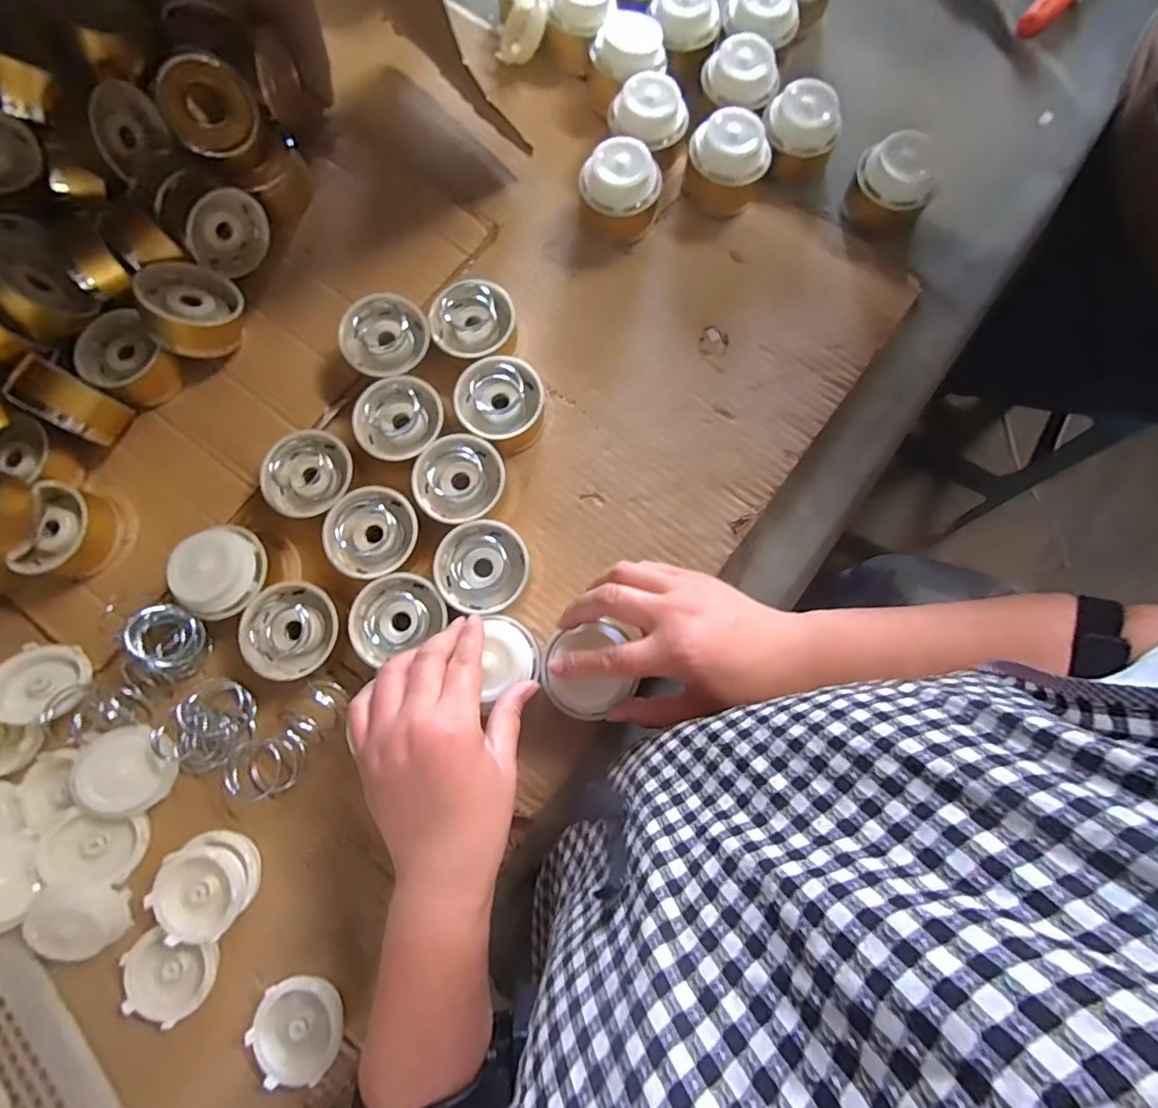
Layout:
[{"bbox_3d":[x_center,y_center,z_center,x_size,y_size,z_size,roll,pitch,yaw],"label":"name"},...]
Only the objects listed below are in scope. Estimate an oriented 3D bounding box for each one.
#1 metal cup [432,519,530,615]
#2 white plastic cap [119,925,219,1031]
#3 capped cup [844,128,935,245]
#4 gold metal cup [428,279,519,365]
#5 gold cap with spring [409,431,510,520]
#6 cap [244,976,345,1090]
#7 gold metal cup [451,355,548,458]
[{"bbox_3d":[-0.070,0.011,0.396,0.065,0.034,0.063,0,80,0],"label":"metal cup"},{"bbox_3d":[-0.269,0.275,0.353,0.056,0.017,0.052,0,80,0],"label":"white plastic cap"},{"bbox_3d":[0.253,-0.298,0.435,0.053,0.052,0.058,-4,80,-1],"label":"capped cup"},{"bbox_3d":[-0.082,-0.180,0.426,0.065,0.043,0.061,0,80,0],"label":"gold metal cup"},{"bbox_3d":[-0.089,-0.054,0.410,0.065,0.035,0.065,0,80,0],"label":"gold cap with spring"},{"bbox_3d":[-0.178,0.302,0.341,0.052,0.014,0.056,0,80,0],"label":"cap"},{"bbox_3d":[-0.060,-0.114,0.416,0.065,0.041,0.063,0,80,0],"label":"gold metal cup"}]

